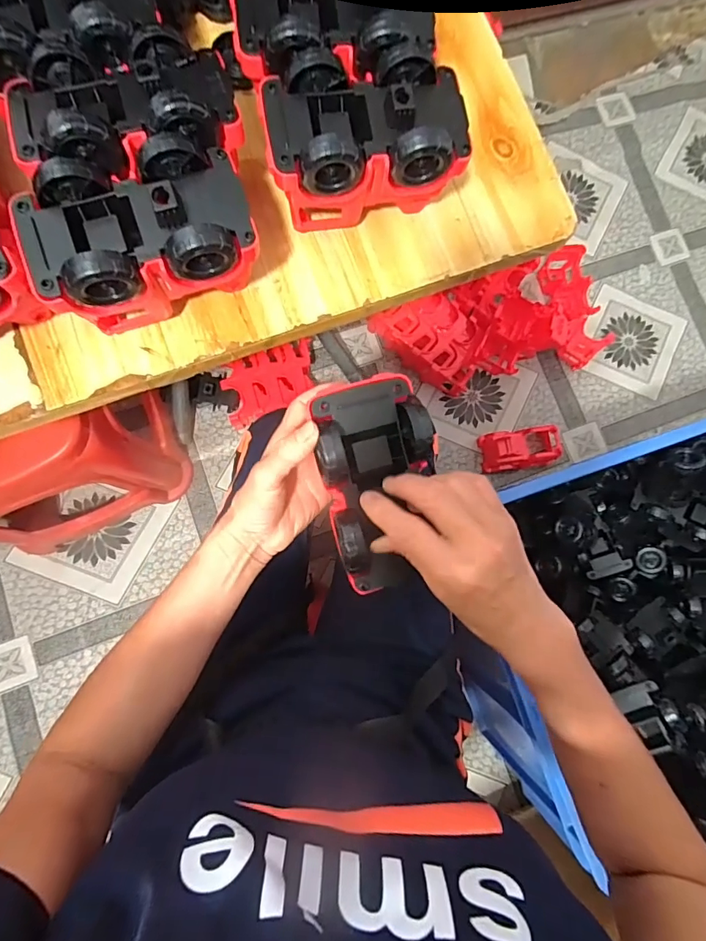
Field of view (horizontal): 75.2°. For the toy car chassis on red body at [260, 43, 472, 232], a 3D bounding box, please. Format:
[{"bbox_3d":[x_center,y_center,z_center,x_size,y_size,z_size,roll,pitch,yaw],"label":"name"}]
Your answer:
[{"bbox_3d":[0.008,-0.260,0.381,0.153,0.106,0.090,-11,82,-7],"label":"toy car chassis on red body"}]

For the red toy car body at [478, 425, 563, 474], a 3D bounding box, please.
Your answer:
[{"bbox_3d":[0.349,-0.047,0.953,0.148,0.074,0.083,-8,82,-7],"label":"red toy car body"}]

